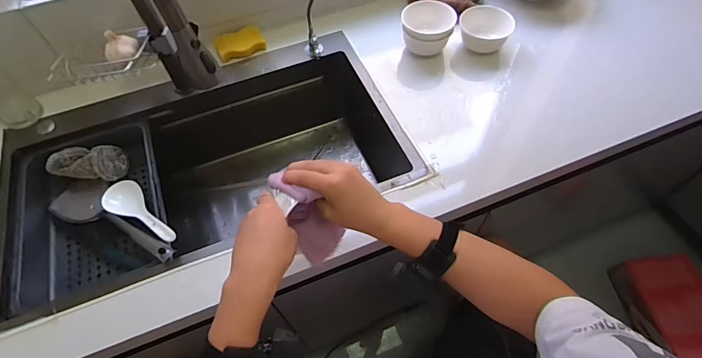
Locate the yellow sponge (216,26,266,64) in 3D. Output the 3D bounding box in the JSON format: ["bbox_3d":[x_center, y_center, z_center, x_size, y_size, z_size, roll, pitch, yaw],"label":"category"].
[{"bbox_3d":[-0.257,-0.315,0.893,0.108,0.017,0.082,-22,60,-11],"label":"yellow sponge"}]

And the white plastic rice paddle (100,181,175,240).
[{"bbox_3d":[-0.398,0.061,0.722,0.237,0.027,0.068,23,60,38],"label":"white plastic rice paddle"}]

